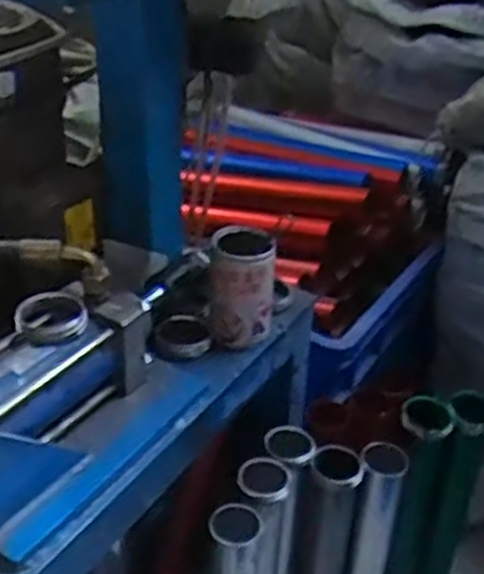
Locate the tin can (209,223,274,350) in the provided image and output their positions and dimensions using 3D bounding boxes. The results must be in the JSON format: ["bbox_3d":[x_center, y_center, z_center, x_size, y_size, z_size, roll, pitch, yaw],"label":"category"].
[{"bbox_3d":[0.001,-0.001,0.778,0.064,0.106,0.062,2,33,-1],"label":"tin can"}]

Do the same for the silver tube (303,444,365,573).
[{"bbox_3d":[0.095,0.335,0.929,0.065,0.334,0.049,6,33,4],"label":"silver tube"}]

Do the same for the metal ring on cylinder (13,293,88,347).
[{"bbox_3d":[-0.161,0.027,0.652,0.061,0.018,0.053,-5,34,-13],"label":"metal ring on cylinder"}]

